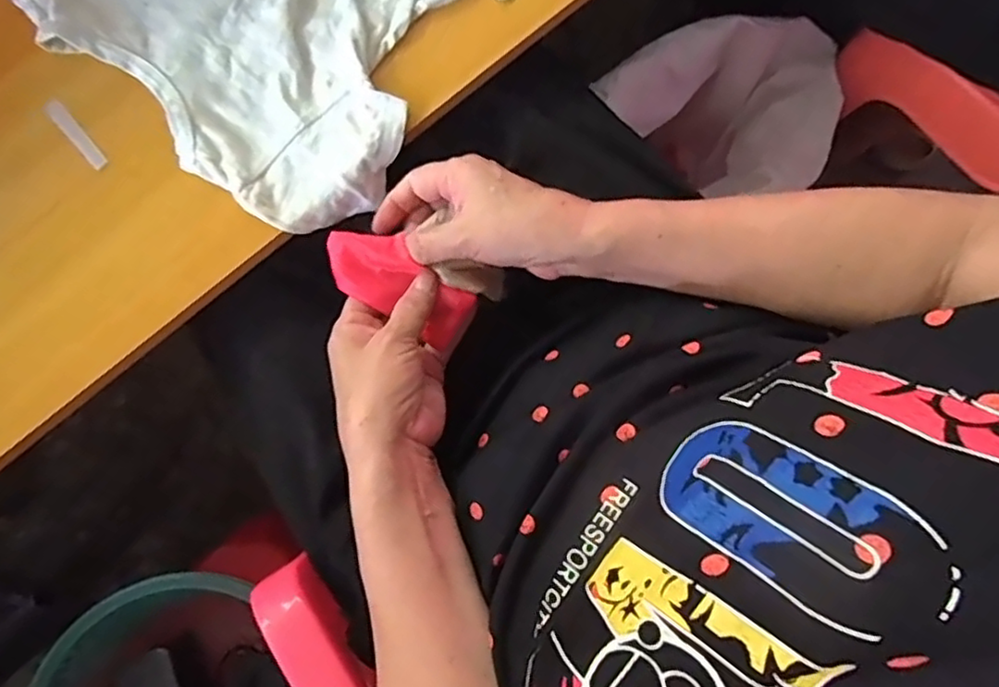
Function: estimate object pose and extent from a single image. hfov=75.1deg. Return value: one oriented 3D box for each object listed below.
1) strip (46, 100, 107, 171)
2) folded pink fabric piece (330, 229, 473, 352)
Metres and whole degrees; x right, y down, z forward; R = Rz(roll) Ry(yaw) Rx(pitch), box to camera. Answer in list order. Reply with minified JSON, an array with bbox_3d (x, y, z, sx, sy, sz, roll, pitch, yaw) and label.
[{"bbox_3d":[-0.280,-0.138,0.429,0.010,0.004,0.057,-41,82,-7],"label":"strip"},{"bbox_3d":[-0.063,-0.039,0.408,0.094,0.017,0.043,32,81,-8],"label":"folded pink fabric piece"}]

